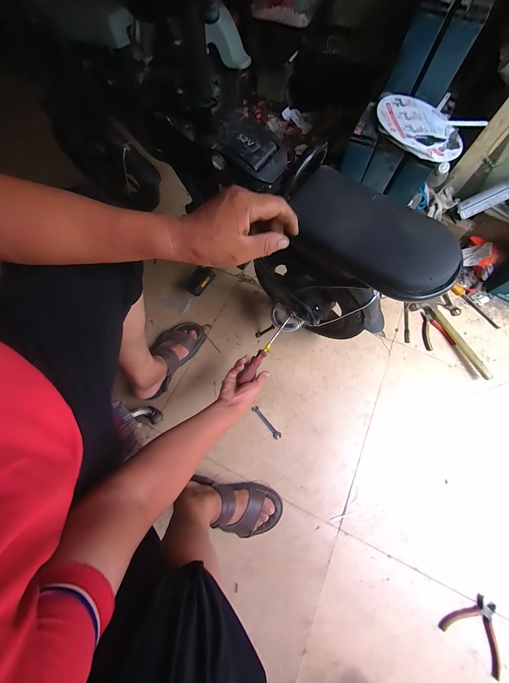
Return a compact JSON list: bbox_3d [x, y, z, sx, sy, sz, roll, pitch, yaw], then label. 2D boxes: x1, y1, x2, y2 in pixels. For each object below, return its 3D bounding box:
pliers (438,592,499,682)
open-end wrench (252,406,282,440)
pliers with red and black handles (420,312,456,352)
[{"bbox_3d":[0.542,0.688,0.557,0.139,0.022,0.125,38,75,11],"label":"pliers"},{"bbox_3d":[0.037,0.250,0.718,0.022,0.007,0.119,-40,77,-13],"label":"open-end wrench"},{"bbox_3d":[0.627,-0.042,0.813,0.092,0.015,0.134,-11,72,-5],"label":"pliers with red and black handles"}]

